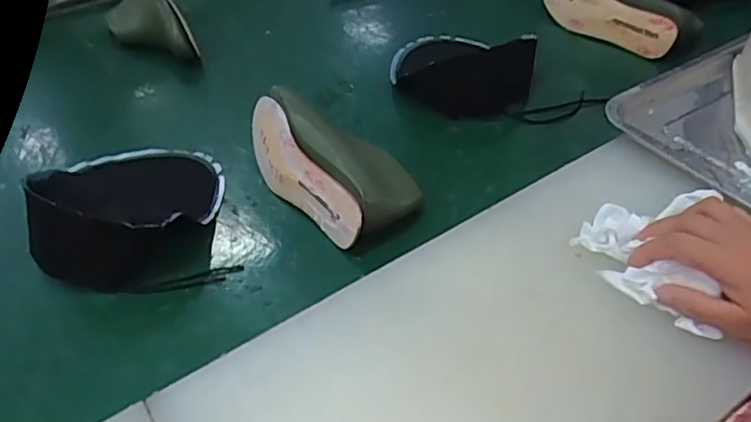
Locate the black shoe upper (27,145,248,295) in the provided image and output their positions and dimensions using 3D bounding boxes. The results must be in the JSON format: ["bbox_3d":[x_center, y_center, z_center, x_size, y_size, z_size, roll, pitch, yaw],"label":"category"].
[{"bbox_3d":[-0.254,-0.020,0.600,0.176,0.083,0.210,-12,45,-9],"label":"black shoe upper"}]

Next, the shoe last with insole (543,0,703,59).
[{"bbox_3d":[0.349,-0.294,0.828,0.090,0.071,0.236,-31,51,-26],"label":"shoe last with insole"}]

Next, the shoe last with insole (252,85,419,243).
[{"bbox_3d":[-0.054,-0.058,0.636,0.112,0.073,0.234,-33,52,-27],"label":"shoe last with insole"}]

